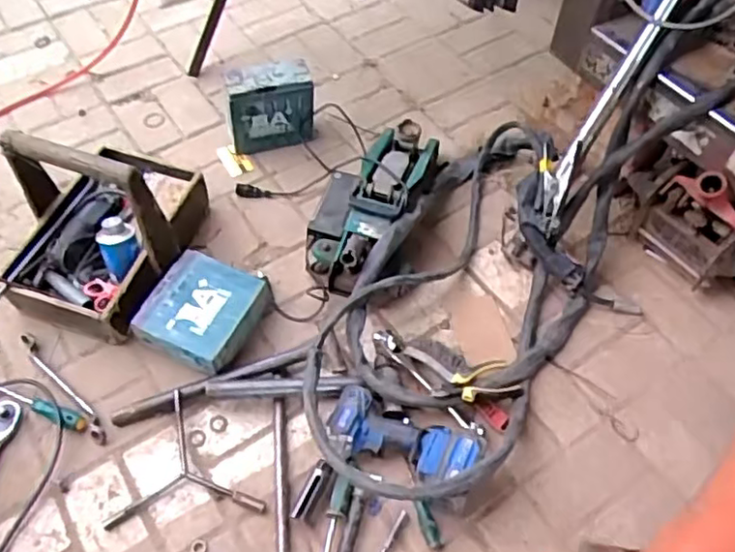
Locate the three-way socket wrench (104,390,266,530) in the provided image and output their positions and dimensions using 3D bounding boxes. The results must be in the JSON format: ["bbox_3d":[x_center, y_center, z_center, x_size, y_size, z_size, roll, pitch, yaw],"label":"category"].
[{"bbox_3d":[-0.252,0.309,0.994,0.206,0.043,0.215,18,55,9],"label":"three-way socket wrench"}]

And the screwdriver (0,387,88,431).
[{"bbox_3d":[-0.522,0.211,1.050,0.168,0.021,0.023,19,55,10],"label":"screwdriver"}]

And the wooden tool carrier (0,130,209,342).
[{"bbox_3d":[-0.459,-0.119,1.106,0.245,0.244,0.338,11,54,6],"label":"wooden tool carrier"}]

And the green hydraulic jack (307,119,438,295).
[{"bbox_3d":[-0.006,-0.152,1.268,0.195,0.146,0.422,21,56,14],"label":"green hydraulic jack"}]

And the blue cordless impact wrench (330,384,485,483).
[{"bbox_3d":[0.049,0.258,1.005,0.227,0.091,0.105,22,55,12],"label":"blue cordless impact wrench"}]

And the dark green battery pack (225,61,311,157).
[{"bbox_3d":[-0.202,-0.351,1.374,0.172,0.177,0.074,-16,56,-15],"label":"dark green battery pack"}]

